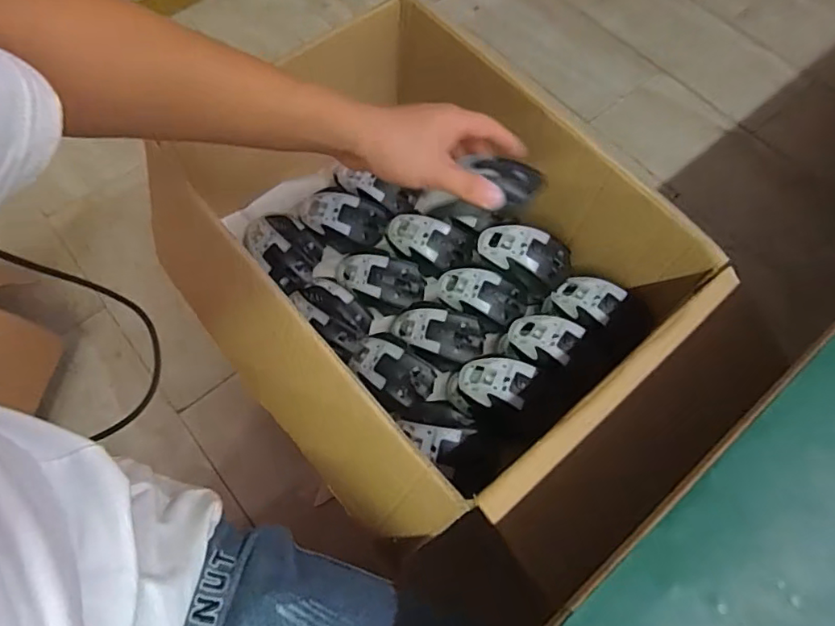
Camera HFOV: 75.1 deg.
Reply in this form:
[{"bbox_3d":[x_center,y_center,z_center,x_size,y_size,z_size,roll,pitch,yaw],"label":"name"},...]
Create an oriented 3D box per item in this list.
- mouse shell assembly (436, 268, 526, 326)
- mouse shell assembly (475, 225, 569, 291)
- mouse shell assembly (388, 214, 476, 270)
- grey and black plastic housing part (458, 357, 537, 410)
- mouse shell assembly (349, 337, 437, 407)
[{"bbox_3d":[0.082,-0.021,0.700,0.121,0.037,0.060,21,66,9],"label":"mouse shell assembly"},{"bbox_3d":[0.132,-0.071,0.678,0.119,0.040,0.064,21,66,9],"label":"mouse shell assembly"},{"bbox_3d":[0.018,-0.096,0.735,0.123,0.034,0.061,16,66,7],"label":"mouse shell assembly"},{"bbox_3d":[0.087,0.079,0.619,0.076,0.034,0.056,18,66,8],"label":"grey and black plastic housing part"},{"bbox_3d":[-0.030,0.070,0.648,0.099,0.043,0.055,30,68,12],"label":"mouse shell assembly"}]

